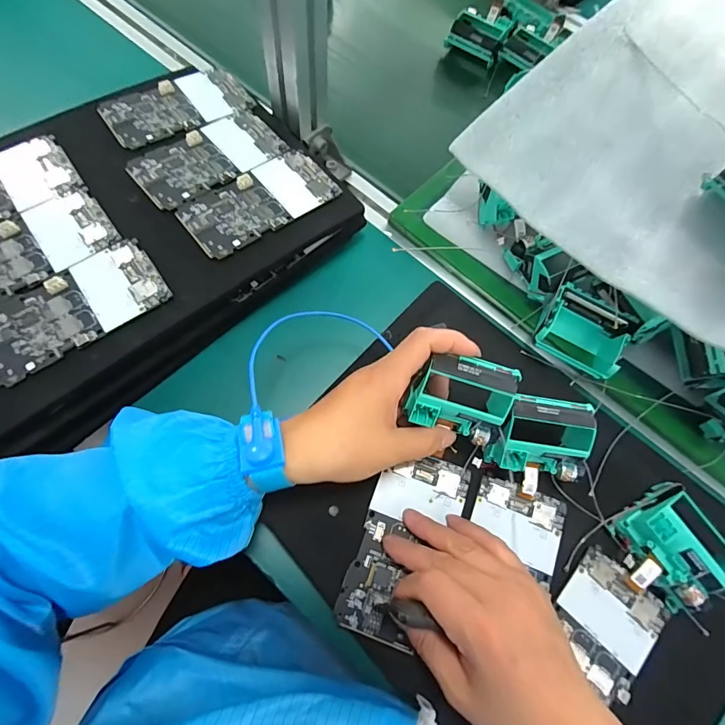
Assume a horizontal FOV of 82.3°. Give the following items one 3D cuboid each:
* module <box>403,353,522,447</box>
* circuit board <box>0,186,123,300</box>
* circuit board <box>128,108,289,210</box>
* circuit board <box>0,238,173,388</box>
[{"bbox_3d":[0.067,0.023,0.285,0.068,0.034,0.050,15,71,4],"label":"module"},{"bbox_3d":[-0.265,-0.087,0.325,0.131,0.008,0.069,-37,76,-16],"label":"circuit board"},{"bbox_3d":[-0.138,-0.186,0.374,0.130,0.004,0.067,-37,76,-20],"label":"circuit board"},{"bbox_3d":[-0.220,-0.042,0.314,0.131,0.007,0.065,-34,75,-16],"label":"circuit board"}]

